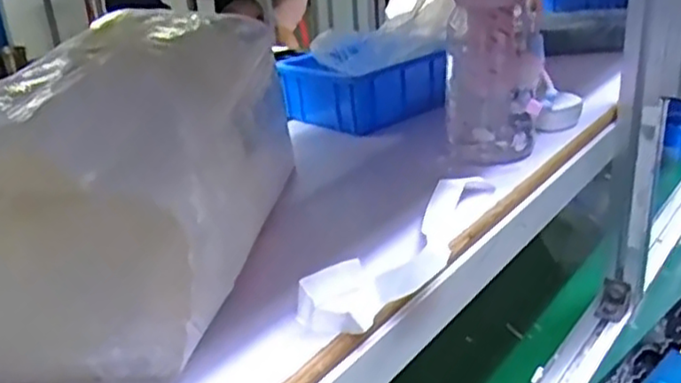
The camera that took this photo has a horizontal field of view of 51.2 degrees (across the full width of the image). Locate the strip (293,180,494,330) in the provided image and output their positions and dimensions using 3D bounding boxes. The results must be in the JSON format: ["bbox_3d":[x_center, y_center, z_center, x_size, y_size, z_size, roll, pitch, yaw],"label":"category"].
[{"bbox_3d":[0.058,0.033,0.482,0.058,0.024,0.224,13,28,36],"label":"strip"}]

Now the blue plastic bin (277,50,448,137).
[{"bbox_3d":[0.027,-0.116,0.781,0.132,0.065,0.127,16,31,41],"label":"blue plastic bin"}]

